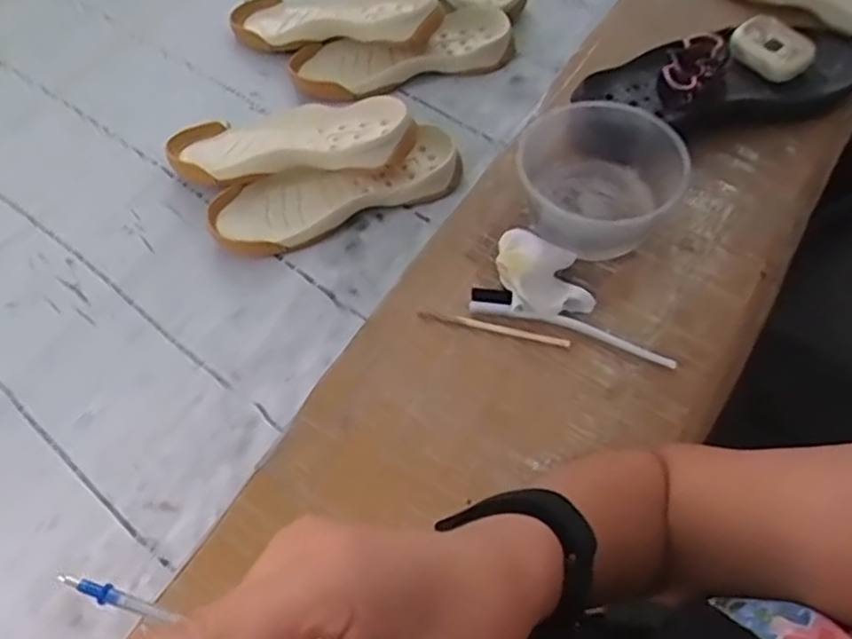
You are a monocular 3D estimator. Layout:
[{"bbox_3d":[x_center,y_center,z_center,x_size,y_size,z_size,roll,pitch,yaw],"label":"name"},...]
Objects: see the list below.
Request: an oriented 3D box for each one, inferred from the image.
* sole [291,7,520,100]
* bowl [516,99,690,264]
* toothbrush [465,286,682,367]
[{"bbox_3d":[-0.022,-0.300,0.779,0.245,0.032,0.079,-14,59,-8],"label":"sole"},{"bbox_3d":[0.151,-0.114,0.604,0.126,0.073,0.124,0,58,0],"label":"bowl"},{"bbox_3d":[0.115,0.006,0.557,0.167,0.011,0.023,18,60,12],"label":"toothbrush"}]

